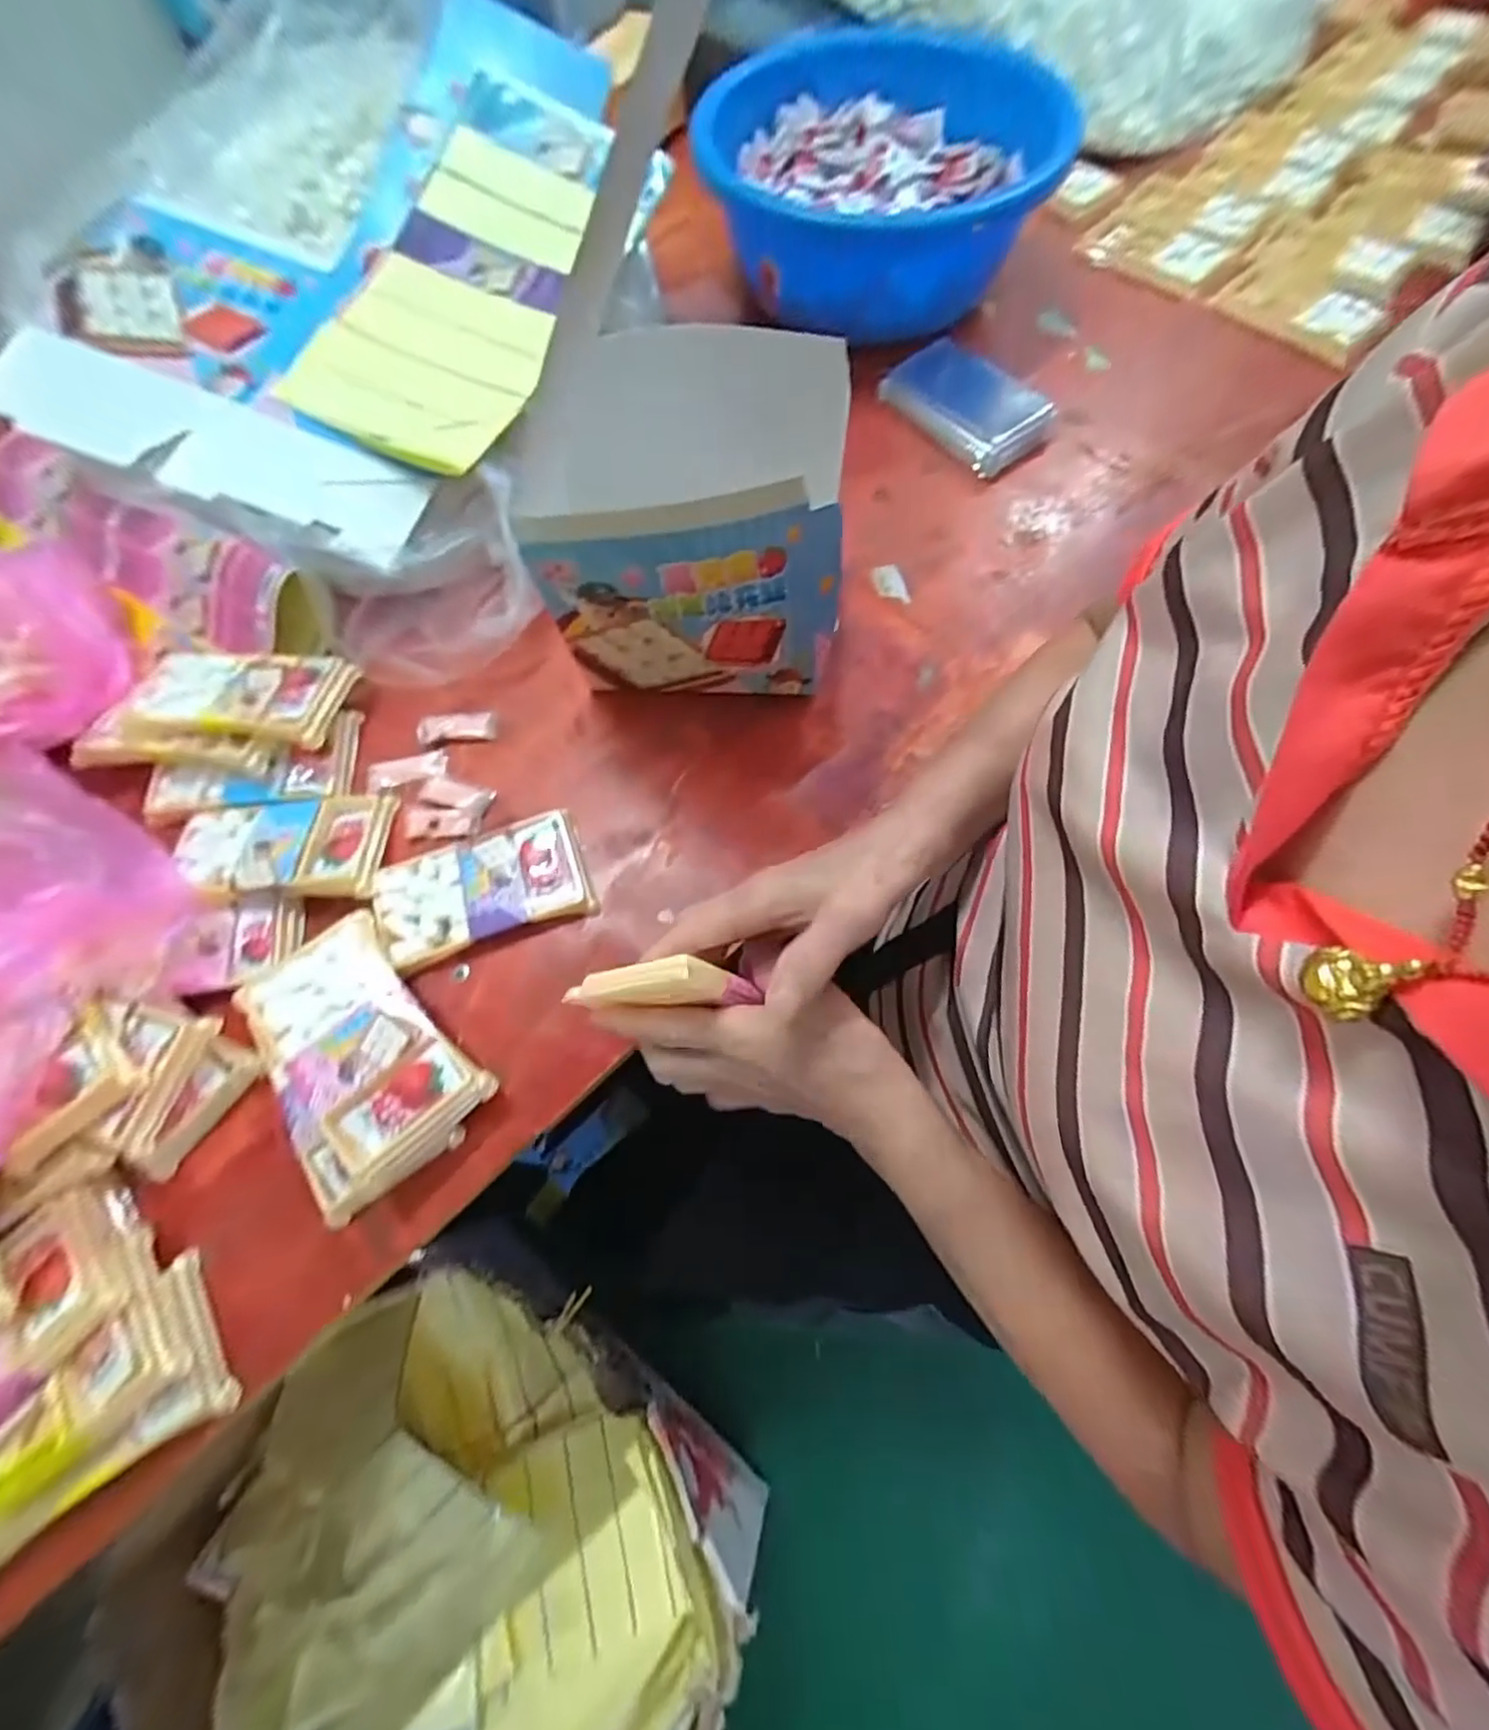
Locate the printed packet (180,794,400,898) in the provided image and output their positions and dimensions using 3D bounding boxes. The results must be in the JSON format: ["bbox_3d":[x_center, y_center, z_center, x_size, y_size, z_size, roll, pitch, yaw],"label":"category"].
[{"bbox_3d":[-0.300,-0.016,0.420,0.127,0.016,0.073,-1,68,2],"label":"printed packet"}]

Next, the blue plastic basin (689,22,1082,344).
[{"bbox_3d":[0.121,-0.625,0.594,0.313,0.103,0.325,6,68,5],"label":"blue plastic basin"}]

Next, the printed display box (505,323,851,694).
[{"bbox_3d":[-0.026,-0.220,0.425,0.172,0.164,0.153,3,68,4],"label":"printed display box"}]

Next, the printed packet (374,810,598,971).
[{"bbox_3d":[-0.167,0.015,0.413,0.129,0.018,0.068,-19,68,-5],"label":"printed packet"}]

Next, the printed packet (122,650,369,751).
[{"bbox_3d":[-0.351,-0.118,0.448,0.142,0.023,0.071,3,68,4],"label":"printed packet"}]

